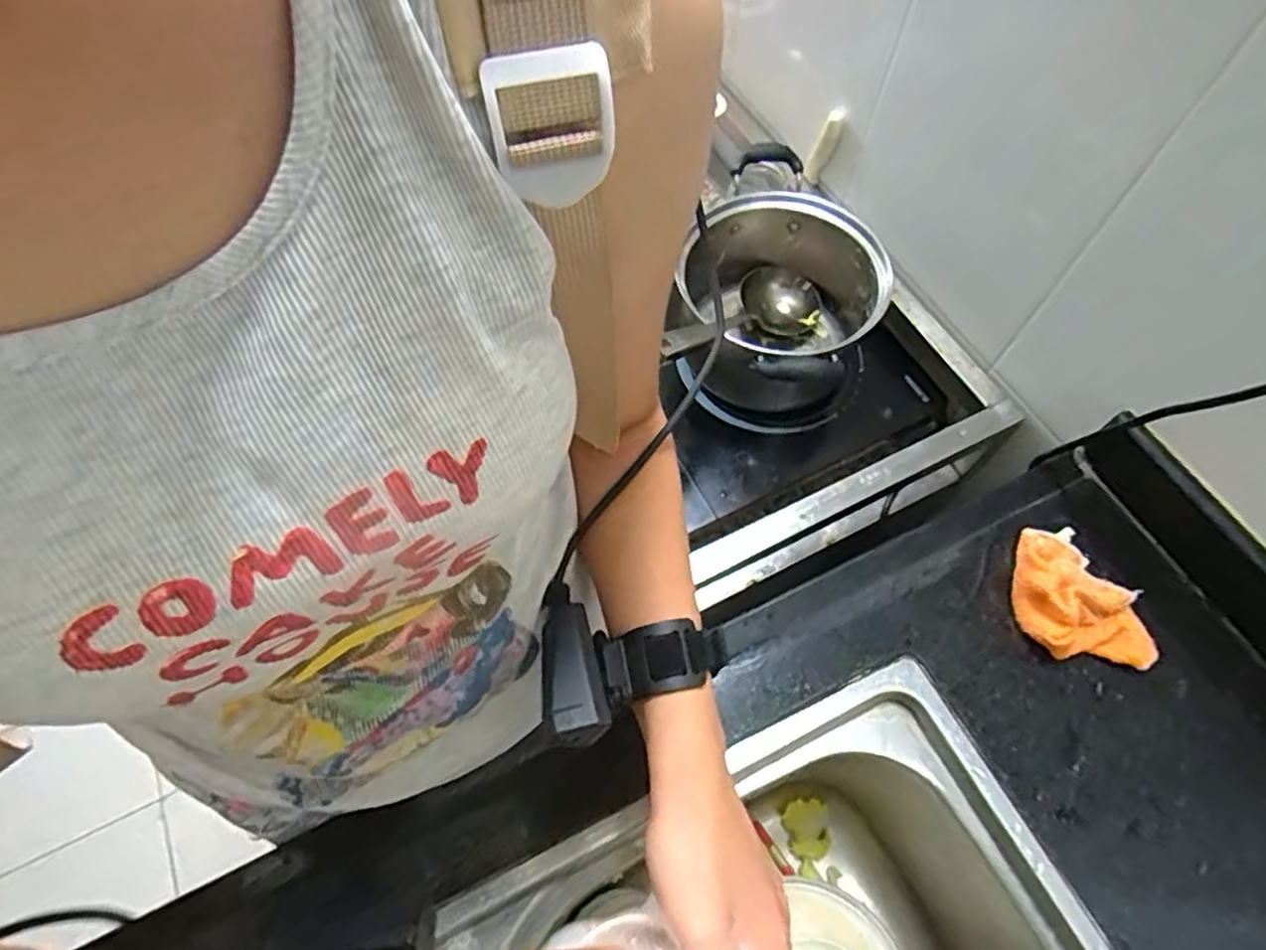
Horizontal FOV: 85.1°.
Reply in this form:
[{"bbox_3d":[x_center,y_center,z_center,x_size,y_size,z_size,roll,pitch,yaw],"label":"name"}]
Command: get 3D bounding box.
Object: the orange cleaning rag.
[{"bbox_3d":[0.329,0.089,0.514,0.081,0.040,0.109,-9,63,-5],"label":"orange cleaning rag"}]

